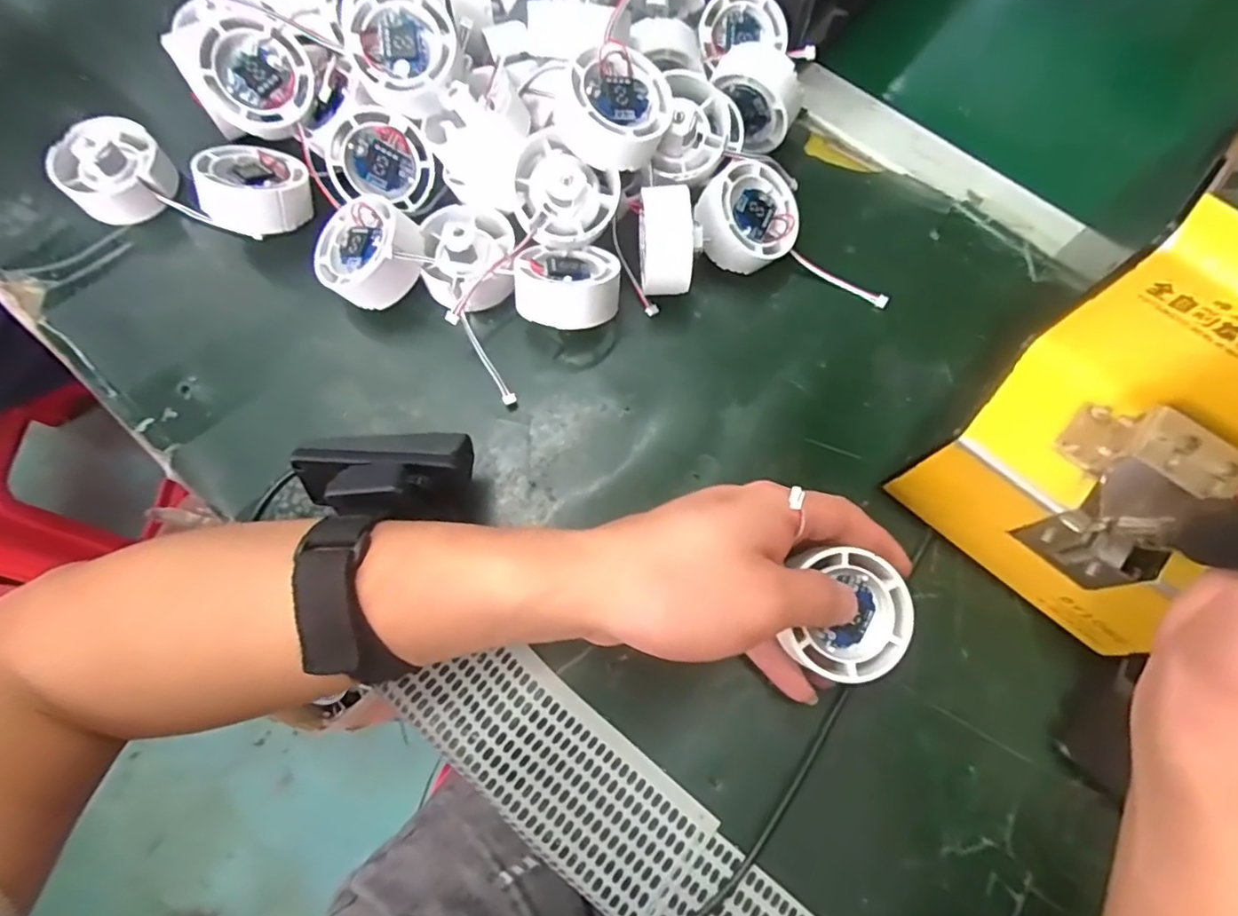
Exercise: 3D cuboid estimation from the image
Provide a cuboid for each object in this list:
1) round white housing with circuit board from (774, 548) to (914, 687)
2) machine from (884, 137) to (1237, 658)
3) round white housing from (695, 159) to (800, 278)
[{"bbox_3d":[0.097,0.066,0.254,0.049,0.012,0.050,0,71,-1],"label":"round white housing with circuit board"},{"bbox_3d":[0.230,-0.027,0.248,0.123,0.150,0.178,41,76,12],"label":"machine"},{"bbox_3d":[0.070,-0.132,0.339,0.055,0.024,0.055,27,75,-20],"label":"round white housing"}]

